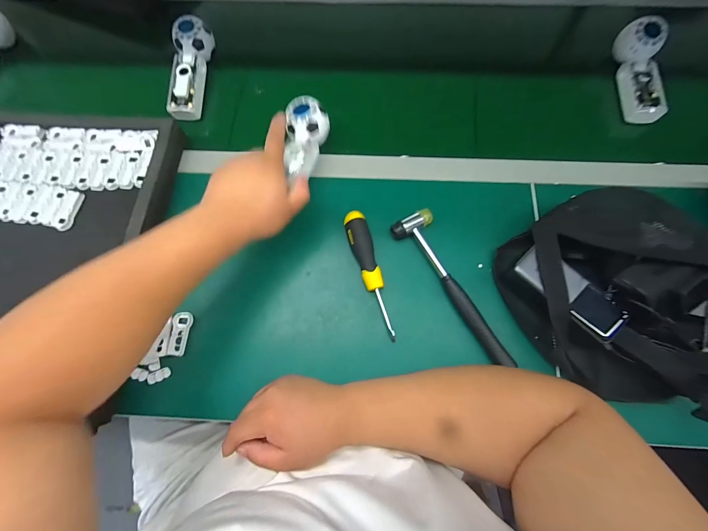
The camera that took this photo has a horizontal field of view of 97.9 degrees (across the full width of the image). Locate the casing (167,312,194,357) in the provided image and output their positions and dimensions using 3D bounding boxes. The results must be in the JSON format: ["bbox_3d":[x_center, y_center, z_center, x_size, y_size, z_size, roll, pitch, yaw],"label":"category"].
[{"bbox_3d":[-0.233,0.091,0.413,0.023,0.009,0.057,9,73,3],"label":"casing"}]

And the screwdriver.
[{"bbox_3d":[0.023,0.011,0.422,0.032,0.026,0.179,-15,73,-4],"label":"screwdriver"}]

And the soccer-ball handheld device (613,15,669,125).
[{"bbox_3d":[0.474,-0.318,0.501,0.052,0.051,0.174,5,73,2],"label":"soccer-ball handheld device"}]

